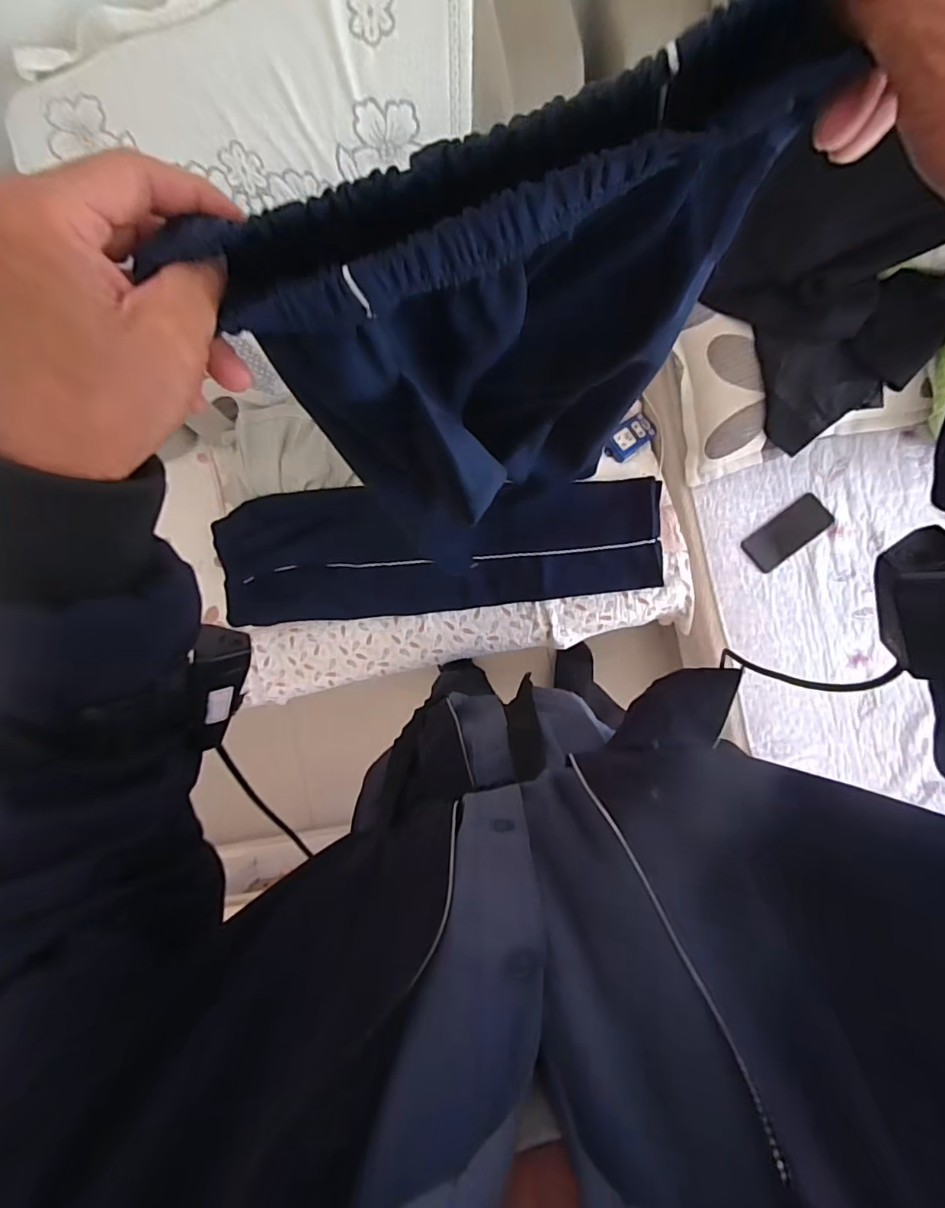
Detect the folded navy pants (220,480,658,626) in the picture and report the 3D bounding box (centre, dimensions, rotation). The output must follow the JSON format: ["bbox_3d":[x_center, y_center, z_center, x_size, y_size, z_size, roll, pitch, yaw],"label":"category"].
[{"bbox_3d":[-0.087,-0.108,1.030,0.875,0.064,0.256,-5,102,9],"label":"folded navy pants"}]

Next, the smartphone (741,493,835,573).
[{"bbox_3d":[0.575,-0.131,0.956,0.157,0.004,0.071,-38,83,6],"label":"smartphone"}]

